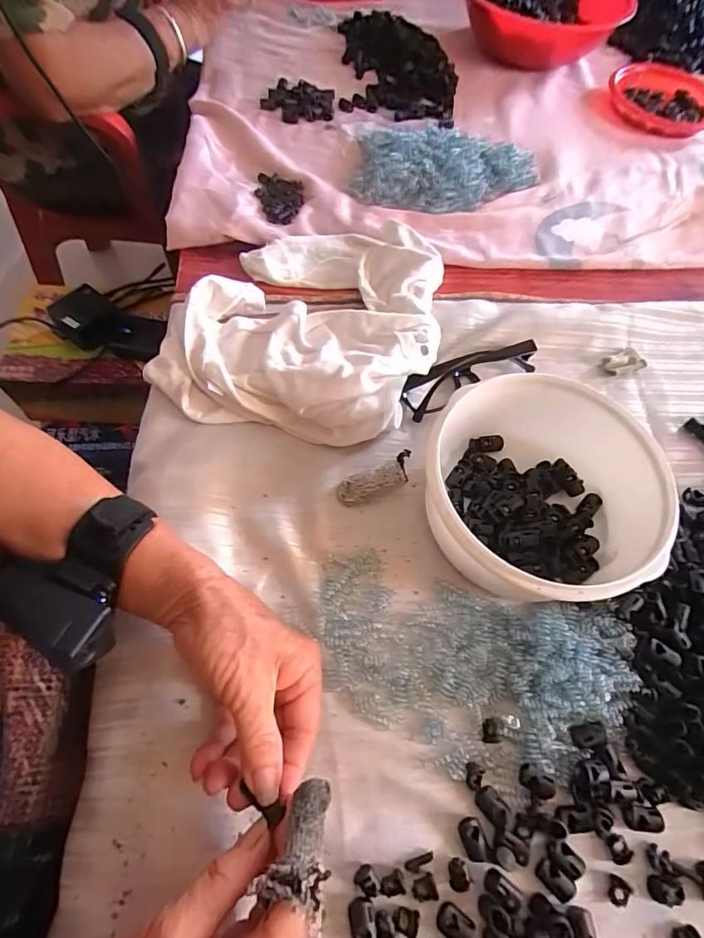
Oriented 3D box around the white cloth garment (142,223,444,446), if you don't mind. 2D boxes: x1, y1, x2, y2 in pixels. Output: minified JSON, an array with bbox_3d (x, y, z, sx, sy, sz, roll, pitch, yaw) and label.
[{"bbox_3d":[-0.031,-0.150,0.425,0.223,0.056,0.270,19,62,6],"label":"white cloth garment"}]

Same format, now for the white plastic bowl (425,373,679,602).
[{"bbox_3d":[0.135,0.018,0.335,0.148,0.082,0.156,2,62,-3],"label":"white plastic bowl"}]

